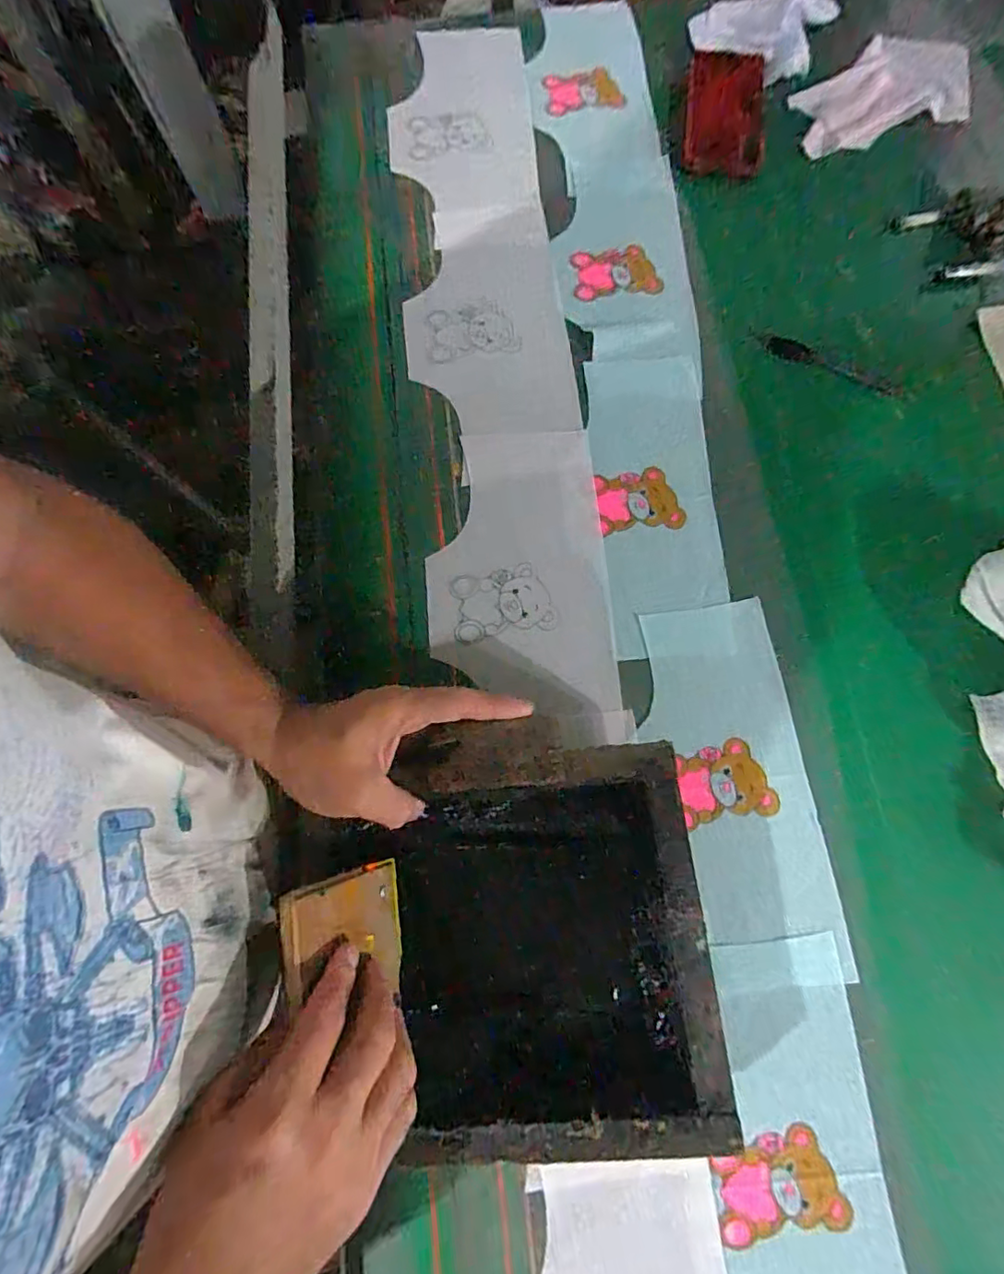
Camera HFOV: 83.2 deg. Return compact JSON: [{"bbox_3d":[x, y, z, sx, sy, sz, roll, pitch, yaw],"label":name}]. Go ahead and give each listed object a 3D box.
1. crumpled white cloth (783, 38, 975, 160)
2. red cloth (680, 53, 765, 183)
[{"bbox_3d":[0.416,-0.598,0.617,0.223,0.010,0.111,-23,76,-5],"label":"crumpled white cloth"},{"bbox_3d":[0.240,-0.570,0.610,0.084,0.014,0.168,8,76,3],"label":"red cloth"}]

